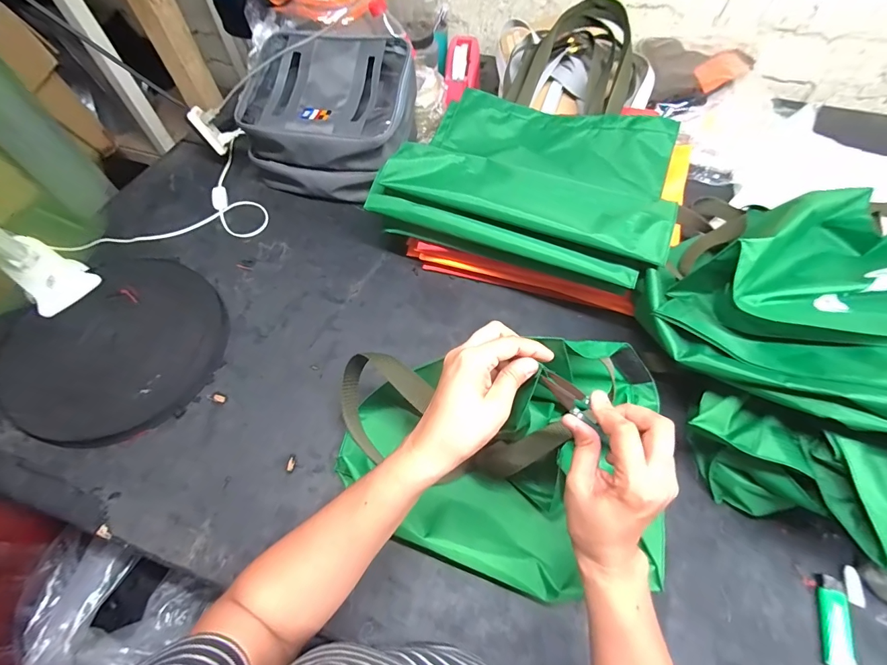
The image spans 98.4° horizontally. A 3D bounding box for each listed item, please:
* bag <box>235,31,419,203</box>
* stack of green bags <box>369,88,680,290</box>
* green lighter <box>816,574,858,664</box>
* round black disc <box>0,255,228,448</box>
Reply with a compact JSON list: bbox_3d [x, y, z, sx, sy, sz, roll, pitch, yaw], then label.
[{"bbox_3d":[-0.199,-0.383,0.693,0.281,0.170,0.231,13,60,8],"label":"bag"},{"bbox_3d":[0.142,-0.259,0.598,0.385,0.106,0.355,21,61,12],"label":"stack of green bags"},{"bbox_3d":[0.395,0.290,0.383,0.023,0.012,0.081,22,62,13],"label":"green lighter"},{"bbox_3d":[-0.452,0.018,0.541,0.267,0.041,0.268,0,59,0],"label":"round black disc"}]

